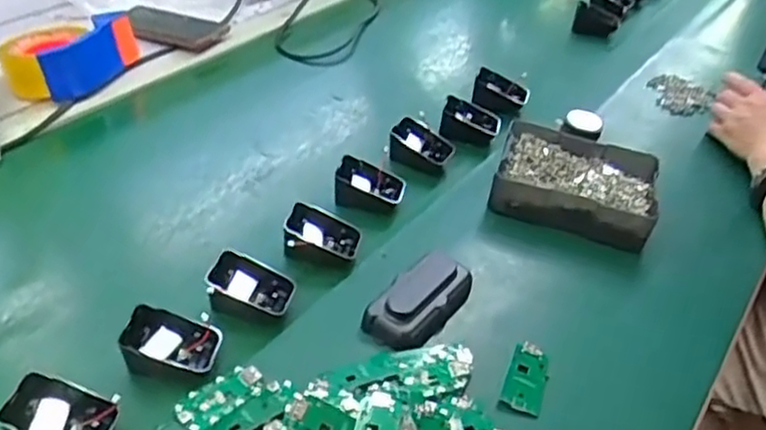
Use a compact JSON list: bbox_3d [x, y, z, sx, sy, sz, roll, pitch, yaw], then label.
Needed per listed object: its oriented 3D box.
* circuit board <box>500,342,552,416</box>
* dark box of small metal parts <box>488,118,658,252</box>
[{"bbox_3d":[0.113,0.128,0.542,0.031,0.009,0.063,16,40,15],"label":"circuit board"},{"bbox_3d":[0.198,-0.034,0.721,0.160,0.045,0.125,12,39,10],"label":"dark box of small metal parts"}]

